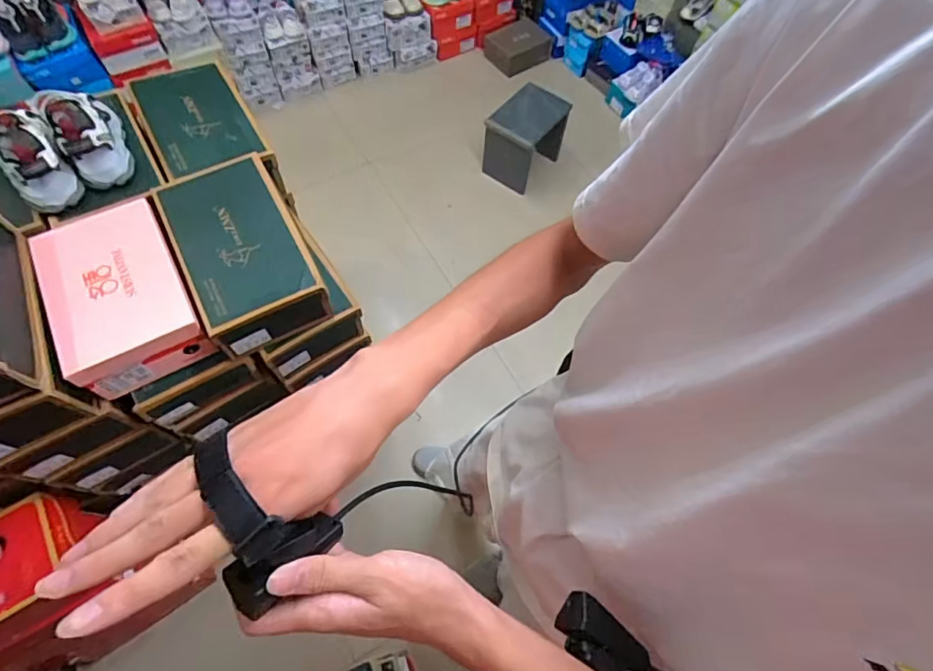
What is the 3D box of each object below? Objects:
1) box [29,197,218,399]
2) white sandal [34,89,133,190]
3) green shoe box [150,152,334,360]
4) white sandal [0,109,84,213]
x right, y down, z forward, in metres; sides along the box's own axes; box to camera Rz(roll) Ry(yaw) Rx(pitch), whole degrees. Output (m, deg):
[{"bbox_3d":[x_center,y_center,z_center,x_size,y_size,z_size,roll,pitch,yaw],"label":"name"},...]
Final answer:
[{"bbox_3d":[-0.576,-0.075,0.821,0.196,0.090,0.299,-27,67,-15],"label":"box"},{"bbox_3d":[-0.676,-0.364,0.873,0.089,0.098,0.191,-28,68,-15],"label":"white sandal"},{"bbox_3d":[-0.395,-0.150,0.866,0.187,0.107,0.329,-26,67,-14],"label":"green shoe box"},{"bbox_3d":[-0.744,-0.305,0.833,0.092,0.090,0.174,-32,69,-17],"label":"white sandal"}]

